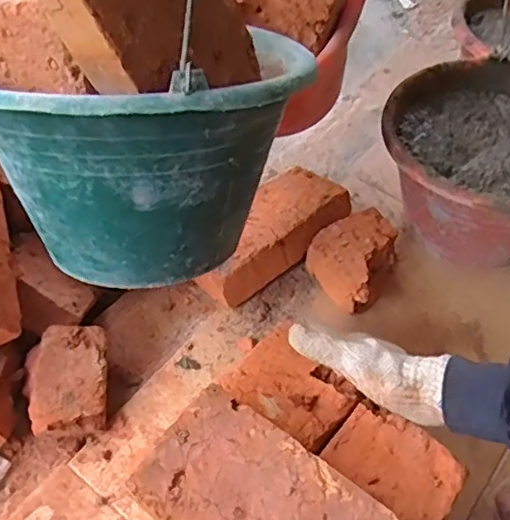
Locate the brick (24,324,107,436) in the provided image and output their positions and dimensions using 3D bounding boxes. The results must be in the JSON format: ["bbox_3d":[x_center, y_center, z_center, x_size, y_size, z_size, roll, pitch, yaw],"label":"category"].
[{"bbox_3d":[-0.189,0.121,0.606,0.081,0.051,0.105,-7,59,-6],"label":"brick"}]

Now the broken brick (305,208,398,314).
[{"bbox_3d":[0.120,-0.003,0.690,0.104,0.048,0.092,-36,63,-24],"label":"broken brick"}]

